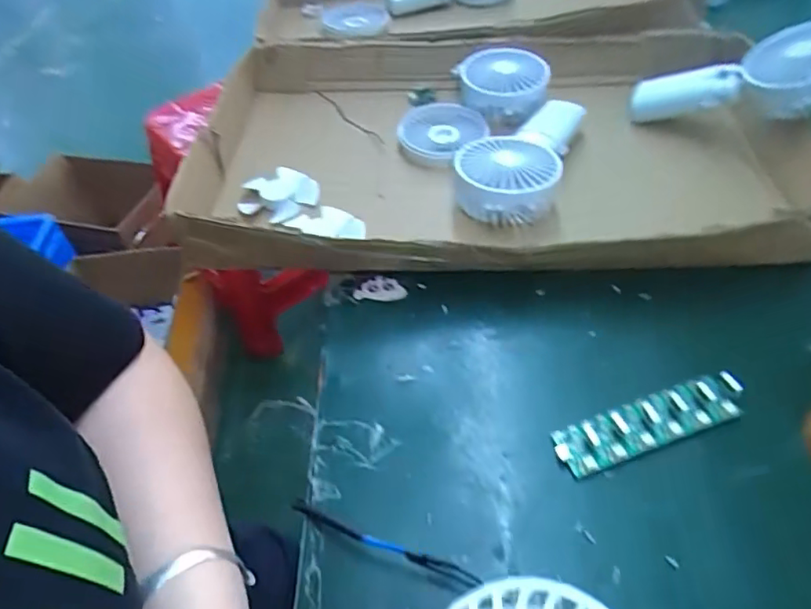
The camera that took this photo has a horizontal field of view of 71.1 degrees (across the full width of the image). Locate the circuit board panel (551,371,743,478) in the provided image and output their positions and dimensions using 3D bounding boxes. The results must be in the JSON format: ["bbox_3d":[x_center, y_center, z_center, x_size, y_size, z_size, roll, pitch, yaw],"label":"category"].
[{"bbox_3d":[0.151,0.073,0.351,0.118,0.010,0.031,-18,57,-5],"label":"circuit board panel"}]

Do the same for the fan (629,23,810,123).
[{"bbox_3d":[0.307,-0.204,0.520,0.190,0.057,0.074,2,44,39],"label":"fan"}]

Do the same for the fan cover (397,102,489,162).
[{"bbox_3d":[0.034,-0.175,0.580,0.091,0.022,0.091,11,51,15],"label":"fan cover"}]

